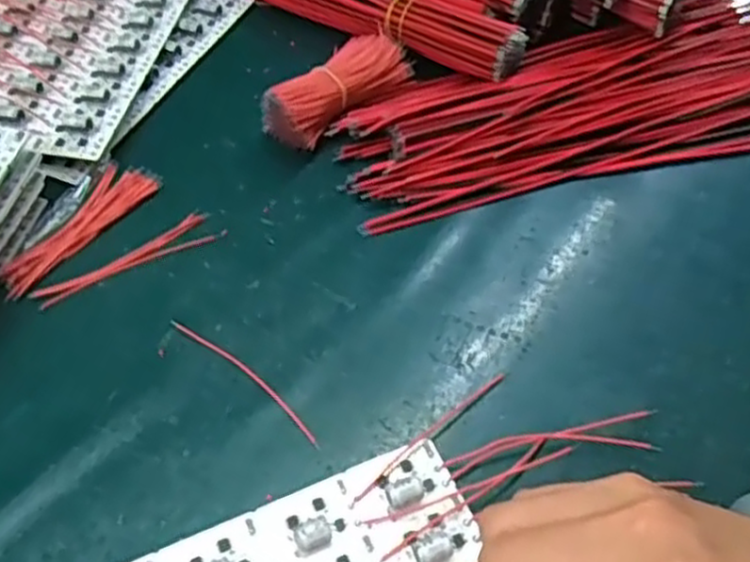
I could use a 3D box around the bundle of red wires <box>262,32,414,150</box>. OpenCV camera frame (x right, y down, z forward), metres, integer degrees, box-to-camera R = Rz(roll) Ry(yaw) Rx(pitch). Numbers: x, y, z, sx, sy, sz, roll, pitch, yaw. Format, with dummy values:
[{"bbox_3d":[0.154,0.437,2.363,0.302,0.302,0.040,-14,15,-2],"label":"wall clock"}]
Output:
[{"bbox_3d":[-0.020,-0.117,0.450,0.098,0.025,0.037,-37,62,-26],"label":"bundle of red wires"}]

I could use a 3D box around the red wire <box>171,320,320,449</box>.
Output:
[{"bbox_3d":[-0.059,0.044,0.347,0.096,0.004,0.008,35,60,22],"label":"red wire"}]

